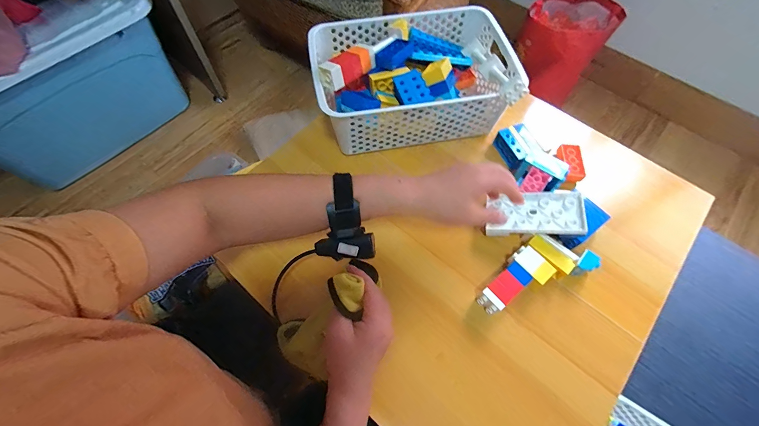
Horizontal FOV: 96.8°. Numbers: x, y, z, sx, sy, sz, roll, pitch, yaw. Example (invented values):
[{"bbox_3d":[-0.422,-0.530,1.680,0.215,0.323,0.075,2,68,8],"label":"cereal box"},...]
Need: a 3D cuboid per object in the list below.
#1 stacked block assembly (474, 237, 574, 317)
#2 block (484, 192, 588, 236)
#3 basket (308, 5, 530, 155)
[{"bbox_3d":[0.194,0.090,0.459,0.131,0.029,0.060,-33,69,-16],"label":"stacked block assembly"},{"bbox_3d":[0.223,0.001,0.484,0.125,0.009,0.068,-2,60,20],"label":"block"},{"bbox_3d":[0.055,-0.217,0.559,0.305,0.121,0.215,-10,64,-6],"label":"basket"}]

